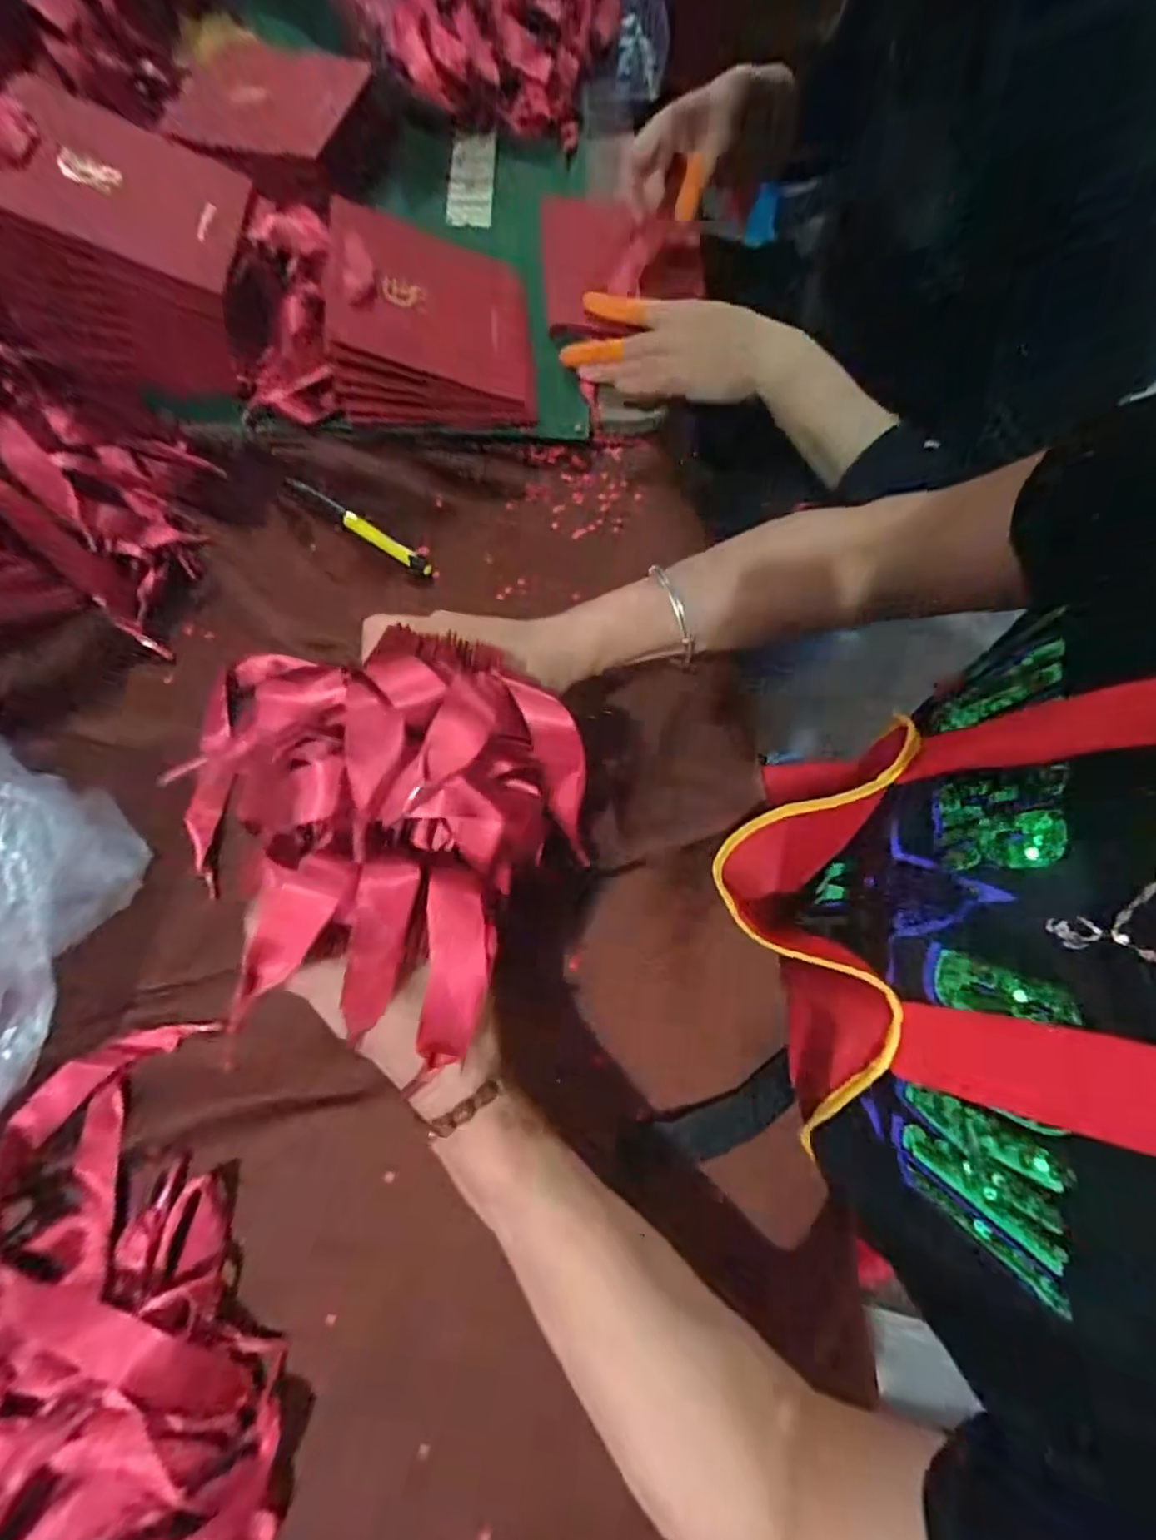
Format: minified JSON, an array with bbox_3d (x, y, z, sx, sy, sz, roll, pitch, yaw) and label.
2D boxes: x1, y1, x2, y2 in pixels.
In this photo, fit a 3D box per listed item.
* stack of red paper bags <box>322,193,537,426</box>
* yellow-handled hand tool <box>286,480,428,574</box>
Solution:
[{"bbox_3d":[-0.104,-0.324,0.439,0.144,0.044,0.140,-2,90,-23],"label":"stack of red paper bags"},{"bbox_3d":[-0.157,-0.177,0.437,0.122,0.008,0.013,33,75,7],"label":"yellow-handled hand tool"}]

